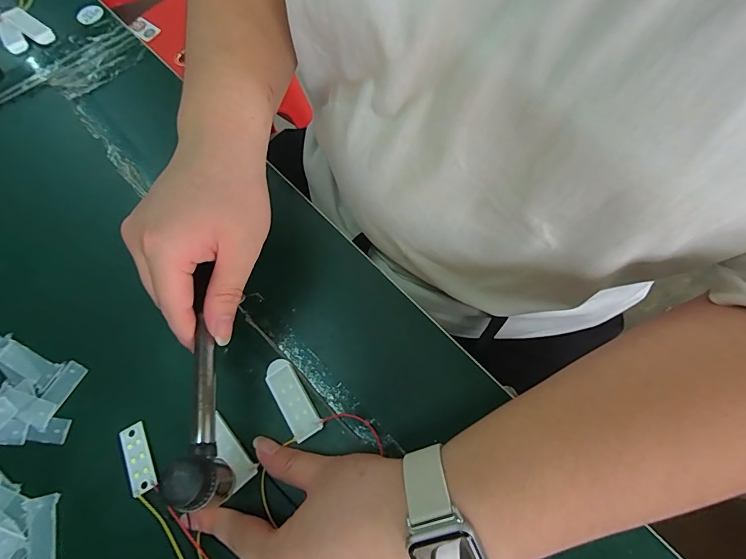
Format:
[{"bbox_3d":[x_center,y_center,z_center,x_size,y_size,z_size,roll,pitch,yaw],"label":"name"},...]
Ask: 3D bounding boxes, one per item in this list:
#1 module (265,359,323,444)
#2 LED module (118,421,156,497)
[{"bbox_3d":[-0.057,0.084,0.274,0.022,0.007,0.057,-30,71,-9],"label":"module"},{"bbox_3d":[-0.160,0.121,0.265,0.016,0.005,0.045,-28,71,-8],"label":"LED module"}]

